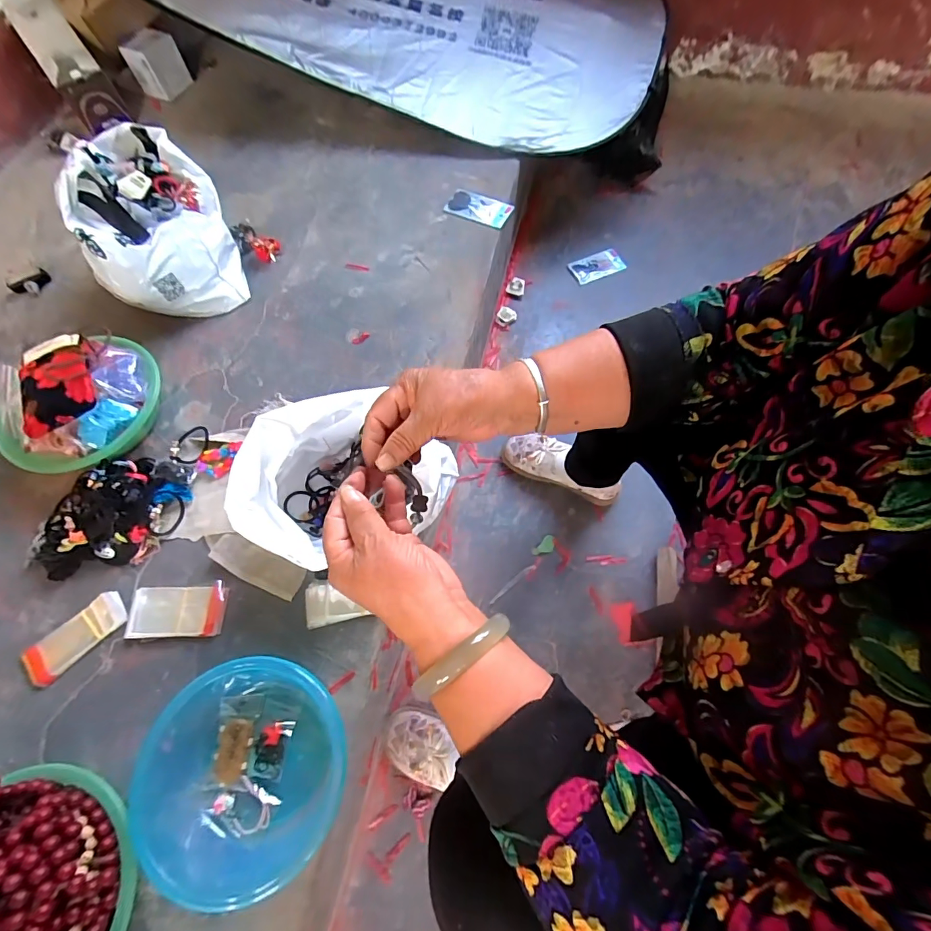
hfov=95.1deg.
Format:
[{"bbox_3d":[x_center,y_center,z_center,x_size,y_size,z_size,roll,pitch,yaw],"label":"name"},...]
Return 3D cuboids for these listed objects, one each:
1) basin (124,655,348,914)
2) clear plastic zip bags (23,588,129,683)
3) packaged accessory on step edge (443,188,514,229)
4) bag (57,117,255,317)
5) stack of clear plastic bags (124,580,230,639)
[{"bbox_3d":[-0.258,0.357,0.492,0.214,0.072,0.230,0,66,1],"label":"basin"},{"bbox_3d":[-0.531,0.233,0.579,0.129,0.016,0.055,-40,71,-15],"label":"clear plastic zip bags"},{"bbox_3d":[0.027,-0.552,0.911,0.141,0.008,0.083,25,69,11],"label":"packaged accessory on step edge"},{"bbox_3d":[-0.569,-0.454,0.782,0.219,0.197,0.334,-25,68,-9],"label":"bag"},{"bbox_3d":[-0.397,0.201,0.590,0.131,0.016,0.067,-2,66,1],"label":"stack of clear plastic bags"}]

